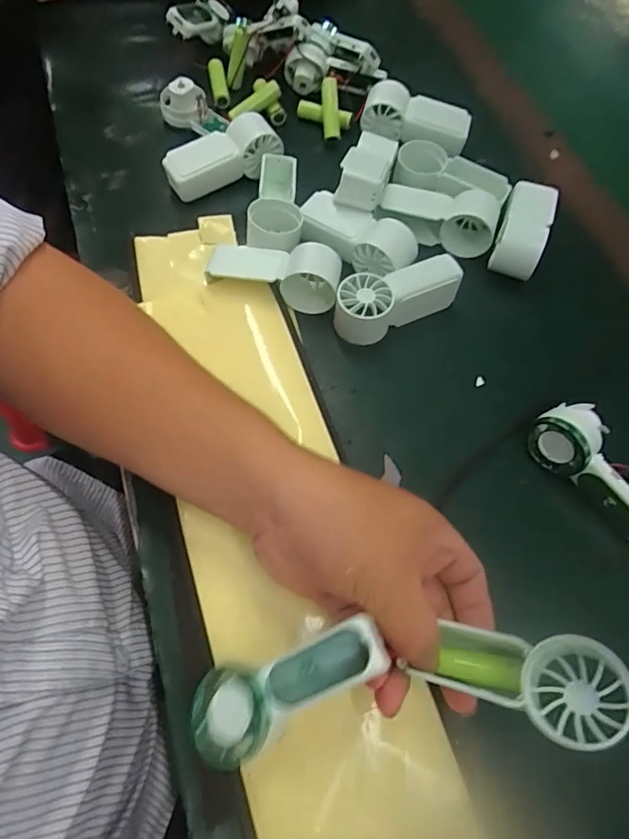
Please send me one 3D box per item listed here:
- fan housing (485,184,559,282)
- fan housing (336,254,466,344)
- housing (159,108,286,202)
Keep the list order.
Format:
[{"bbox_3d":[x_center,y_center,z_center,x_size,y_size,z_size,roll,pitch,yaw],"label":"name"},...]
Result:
[{"bbox_3d":[0.165,-0.152,0.404,0.033,0.029,0.089,22,64,6],"label":"fan housing"},{"bbox_3d":[0.056,-0.086,0.365,0.088,0.037,0.035,-27,69,-17],"label":"fan housing"},{"bbox_3d":[-0.075,-0.211,0.415,0.090,0.033,0.038,-26,69,-17],"label":"housing"}]

